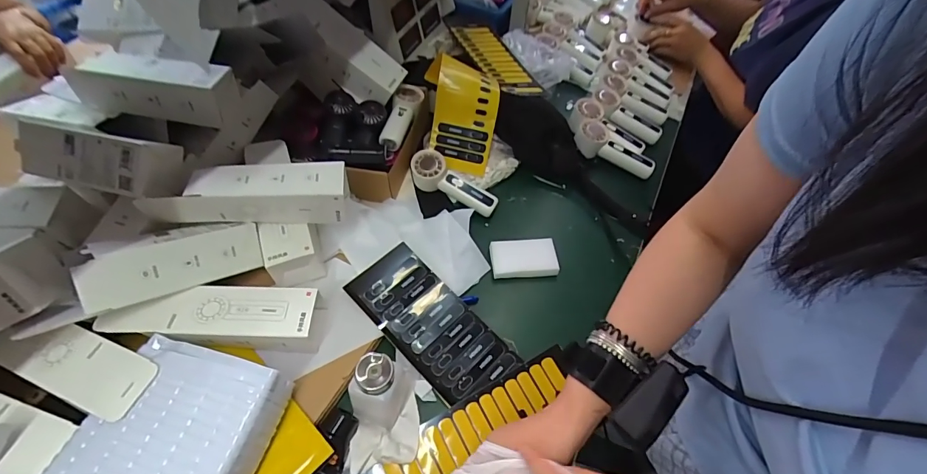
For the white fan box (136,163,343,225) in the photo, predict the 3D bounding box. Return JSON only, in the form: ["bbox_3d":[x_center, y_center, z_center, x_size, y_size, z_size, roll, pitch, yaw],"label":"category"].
[{"bbox_3d":[-0.276,-0.054,0.551,0.238,0.065,0.063,-5,55,-9],"label":"white fan box"}]

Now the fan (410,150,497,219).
[{"bbox_3d":[-0.014,-0.090,0.711,0.156,0.062,0.055,24,56,12],"label":"fan"}]

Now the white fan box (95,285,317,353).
[{"bbox_3d":[-0.299,0.100,0.516,0.228,0.063,0.070,3,54,-3],"label":"white fan box"}]

